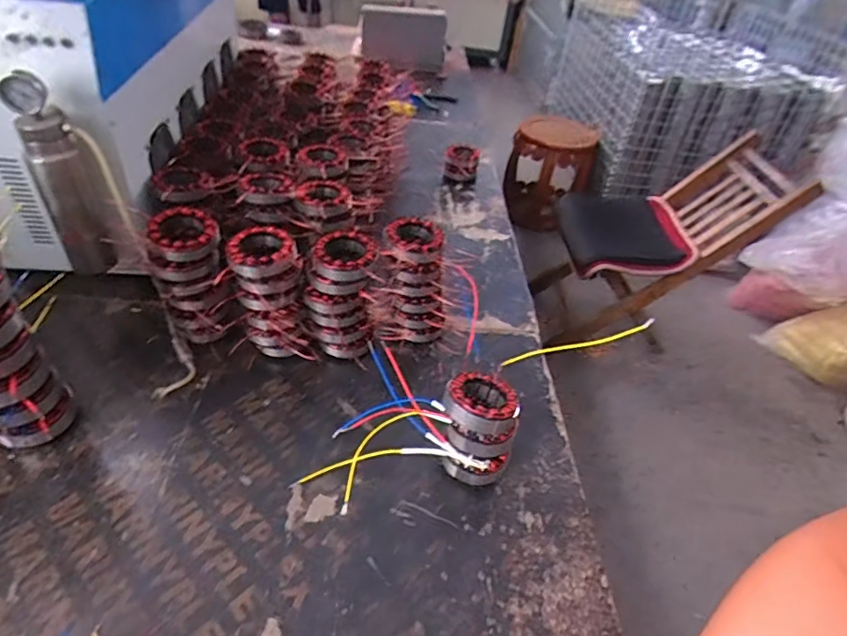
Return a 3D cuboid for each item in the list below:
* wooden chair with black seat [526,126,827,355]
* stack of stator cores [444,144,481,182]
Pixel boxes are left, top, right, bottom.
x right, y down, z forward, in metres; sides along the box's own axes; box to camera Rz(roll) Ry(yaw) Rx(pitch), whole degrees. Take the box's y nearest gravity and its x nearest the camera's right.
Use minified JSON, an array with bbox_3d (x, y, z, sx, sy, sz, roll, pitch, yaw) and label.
[{"bbox_3d":[0.690,-0.196,1.552,0.590,0.551,0.368,-6,43,-16],"label":"wooden chair with black seat"},{"bbox_3d":[0.095,-0.385,1.295,0.084,0.069,0.084,10,41,2],"label":"stack of stator cores"}]

